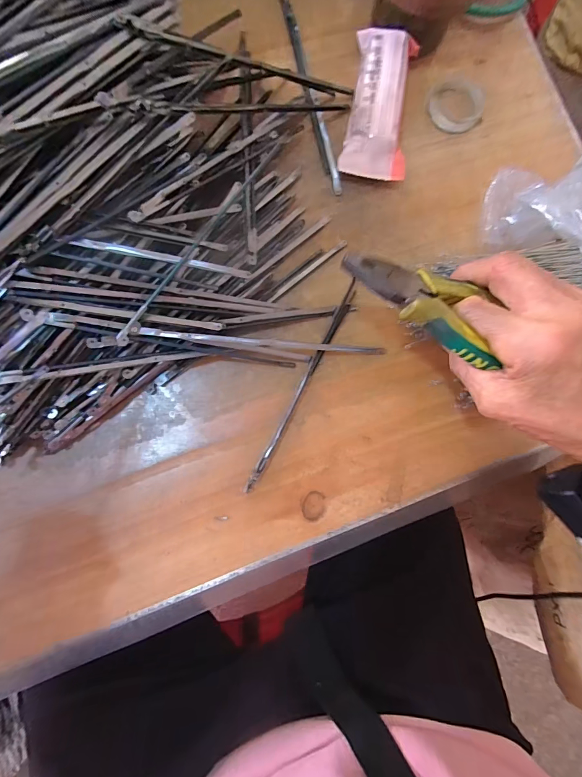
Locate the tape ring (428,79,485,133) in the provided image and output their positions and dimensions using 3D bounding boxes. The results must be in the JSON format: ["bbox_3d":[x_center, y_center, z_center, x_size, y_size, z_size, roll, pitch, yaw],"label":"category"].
[{"bbox_3d":[0.145,-0.247,0.312,0.047,0.006,0.053,35,81,-2],"label":"tape ring"}]

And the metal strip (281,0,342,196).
[{"bbox_3d":[0.016,-0.251,0.299,0.009,0.004,0.190,-13,85,-8],"label":"metal strip"}]

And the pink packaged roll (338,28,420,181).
[{"bbox_3d":[0.074,-0.232,0.291,0.049,0.029,0.123,10,82,-6],"label":"pink packaged roll"}]

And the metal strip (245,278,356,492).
[{"bbox_3d":[0.010,-0.003,0.264,0.009,0.012,0.169,28,81,-3],"label":"metal strip"}]

